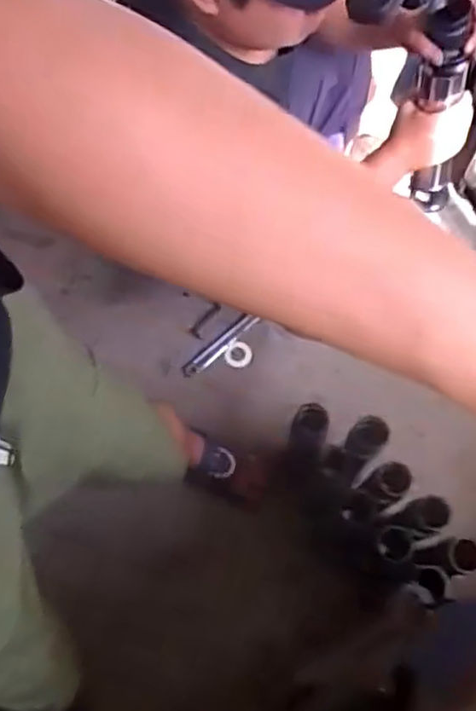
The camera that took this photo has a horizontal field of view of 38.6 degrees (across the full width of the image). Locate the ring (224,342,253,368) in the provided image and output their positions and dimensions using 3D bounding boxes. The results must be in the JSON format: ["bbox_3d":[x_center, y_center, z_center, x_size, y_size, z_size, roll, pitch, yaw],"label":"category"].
[{"bbox_3d":[0.001,-0.001,1.518,0.059,0.007,0.058,0,85,2],"label":"ring"}]

